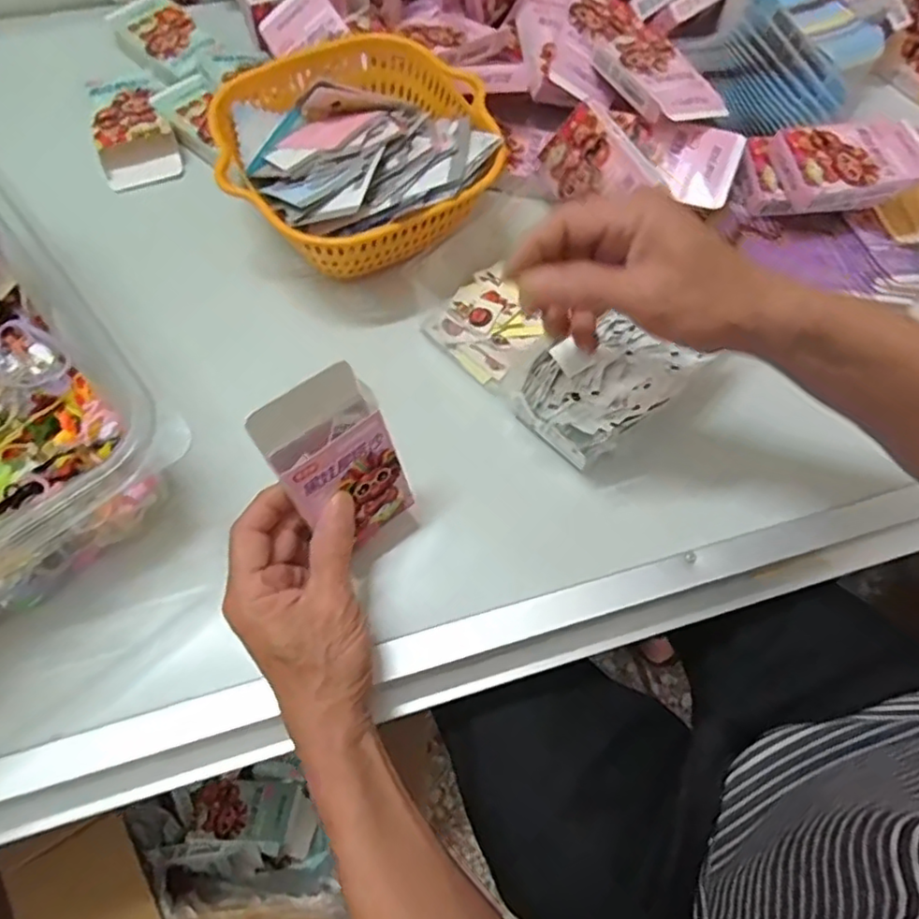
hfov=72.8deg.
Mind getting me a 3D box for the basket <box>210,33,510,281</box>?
[{"bbox_3d":[-0.083,-0.246,0.509,0.202,0.078,0.216,1,67,-3],"label":"basket"}]

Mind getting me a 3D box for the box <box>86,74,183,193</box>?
[{"bbox_3d":[-0.294,-0.300,0.564,0.065,0.027,0.114,-16,69,-10],"label":"box"}]

